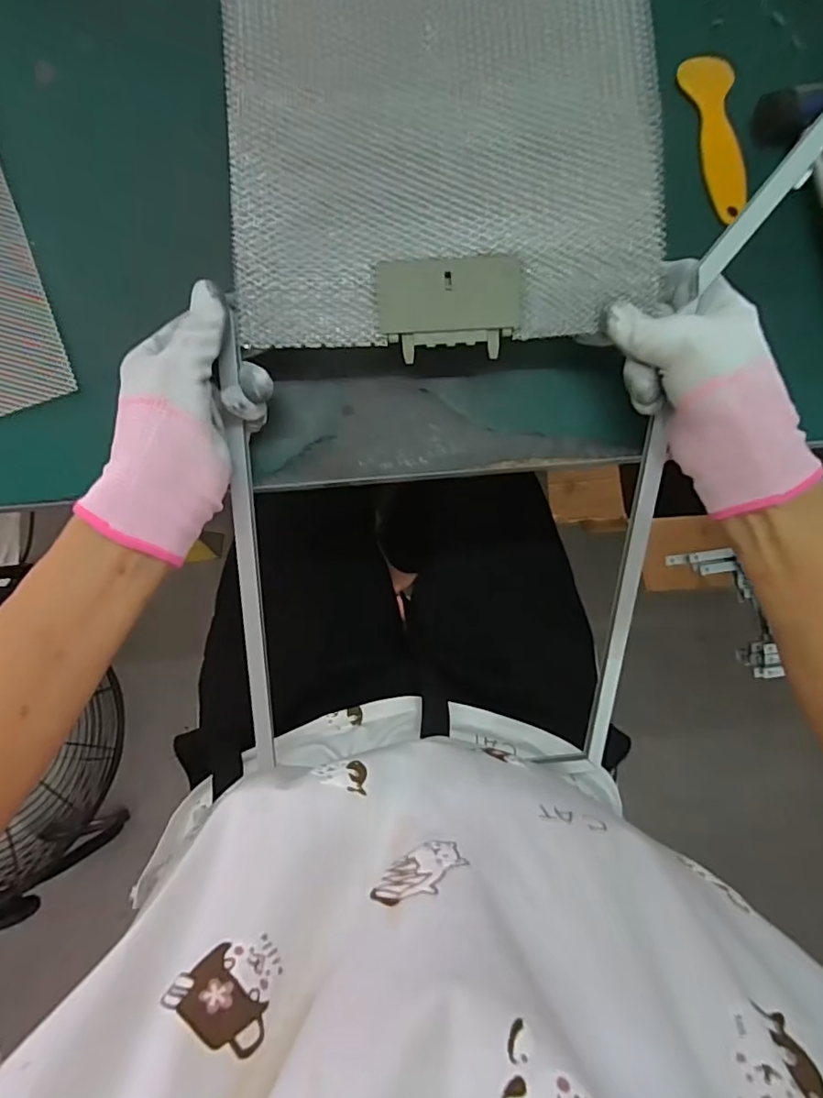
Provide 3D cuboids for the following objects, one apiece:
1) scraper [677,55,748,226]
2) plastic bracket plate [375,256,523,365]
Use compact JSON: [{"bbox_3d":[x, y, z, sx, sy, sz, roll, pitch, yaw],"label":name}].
[{"bbox_3d":[0.220,-0.296,0.395,0.033,0.008,0.125,-7,86,-4],"label":"scraper"},{"bbox_3d":[0.023,-0.145,0.330,0.085,0.004,0.056,-3,101,-1],"label":"plastic bracket plate"}]

